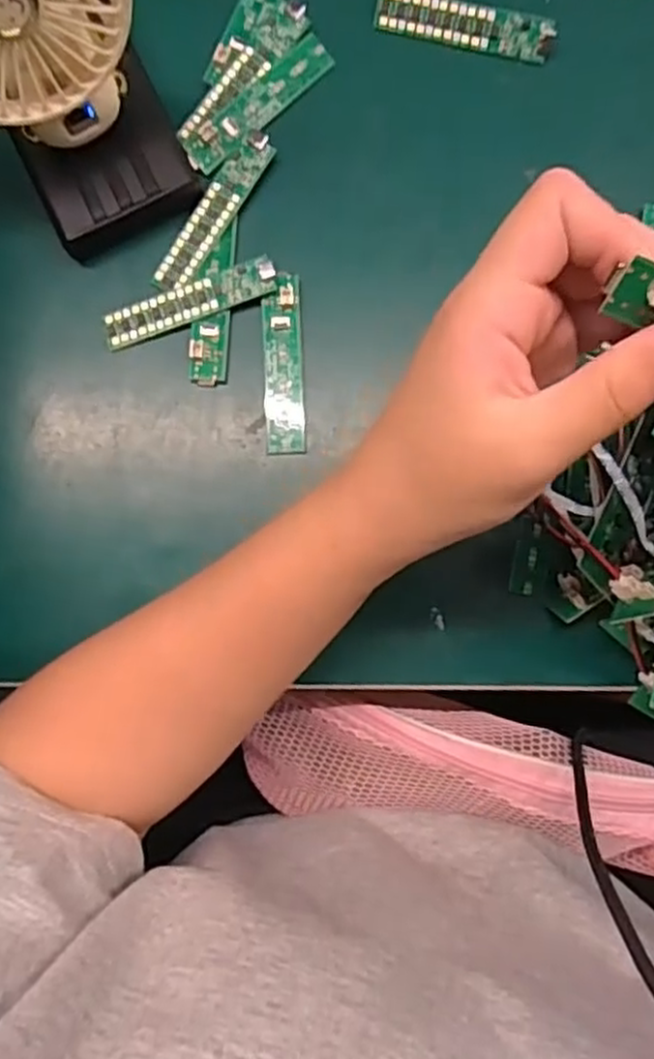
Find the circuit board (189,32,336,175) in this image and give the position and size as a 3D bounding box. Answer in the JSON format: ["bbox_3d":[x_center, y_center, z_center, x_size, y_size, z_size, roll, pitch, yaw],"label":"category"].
[{"bbox_3d":[-0.031,-0.202,0.346,0.018,0.004,0.082,44,88,2],"label":"circuit board"}]

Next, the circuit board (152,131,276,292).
[{"bbox_3d":[-0.053,-0.149,0.342,0.019,0.004,0.084,32,88,2],"label":"circuit board"}]

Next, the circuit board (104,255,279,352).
[{"bbox_3d":[-0.064,-0.106,0.337,0.082,0.008,0.017,-20,87,-1],"label":"circuit board"}]

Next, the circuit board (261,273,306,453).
[{"bbox_3d":[-0.020,-0.076,0.337,0.018,0.005,0.082,-2,87,0],"label":"circuit board"}]

